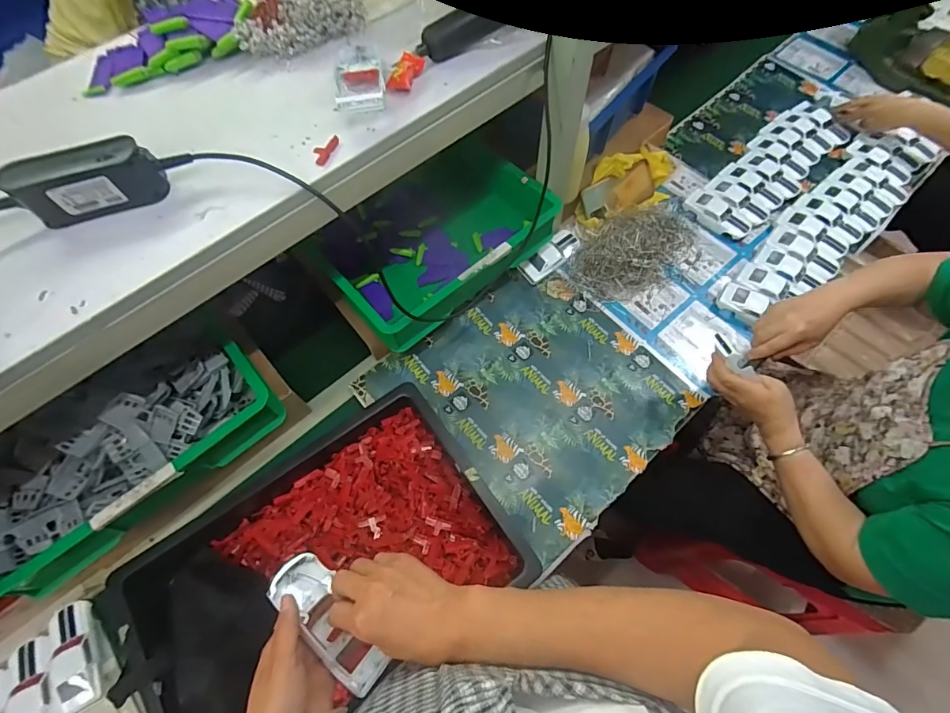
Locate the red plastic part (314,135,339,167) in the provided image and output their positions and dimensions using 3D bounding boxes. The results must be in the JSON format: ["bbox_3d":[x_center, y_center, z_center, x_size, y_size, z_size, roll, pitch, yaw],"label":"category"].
[{"bbox_3d":[-0.160,-0.219,0.481,0.020,0.007,0.039,21,66,12],"label":"red plastic part"}]

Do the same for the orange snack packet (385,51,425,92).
[{"bbox_3d":[-0.078,-0.322,0.513,0.026,0.018,0.049,21,67,12],"label":"orange snack packet"}]

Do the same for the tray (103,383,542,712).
[{"bbox_3d":[-0.196,0.284,0.594,0.482,0.096,0.326,-29,66,-12],"label":"tray"}]

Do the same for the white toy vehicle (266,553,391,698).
[{"bbox_3d":[-0.142,0.254,0.431,0.130,0.042,0.054,48,44,11],"label":"white toy vehicle"}]

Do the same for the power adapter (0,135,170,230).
[{"bbox_3d":[-0.360,-0.163,0.425,0.123,0.063,0.026,-27,66,-11],"label":"power adapter"}]

